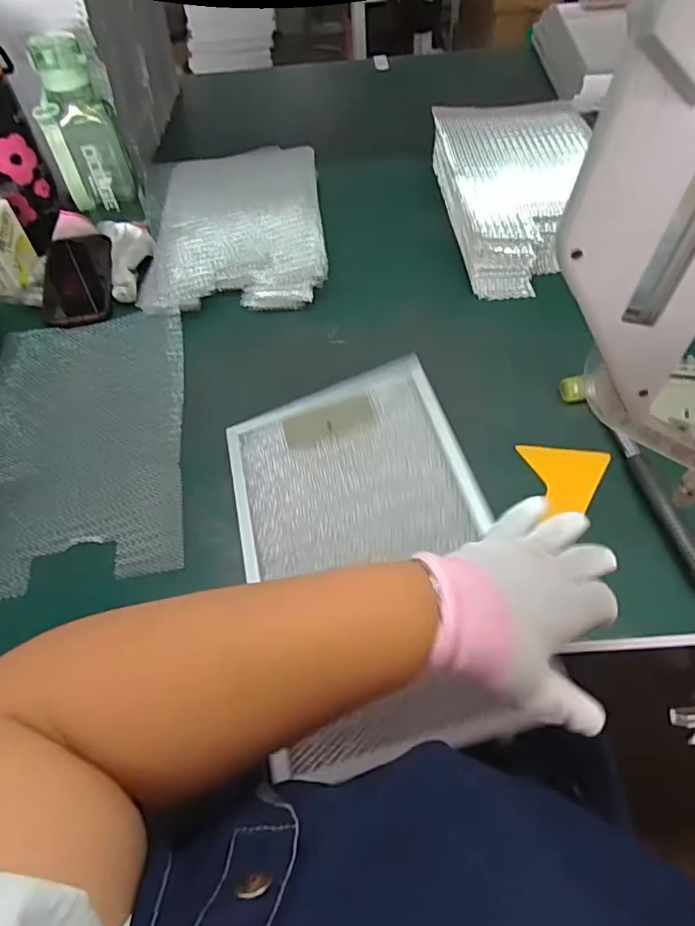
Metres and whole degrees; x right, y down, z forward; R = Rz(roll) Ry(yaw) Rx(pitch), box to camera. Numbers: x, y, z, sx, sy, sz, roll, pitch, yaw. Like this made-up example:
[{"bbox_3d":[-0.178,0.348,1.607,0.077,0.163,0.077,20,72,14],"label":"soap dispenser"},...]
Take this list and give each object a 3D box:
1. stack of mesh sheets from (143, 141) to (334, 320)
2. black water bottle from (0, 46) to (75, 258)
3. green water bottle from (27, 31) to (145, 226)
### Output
[{"bbox_3d":[-0.152,-0.324,0.751,0.237,0.041,0.326,-9,58,5],"label":"stack of mesh sheets"},{"bbox_3d":[-0.419,-0.399,0.708,0.088,0.222,0.066,-34,58,-19],"label":"black water bottle"},{"bbox_3d":[-0.336,-0.418,0.732,0.085,0.204,0.068,-9,53,-3],"label":"green water bottle"}]

